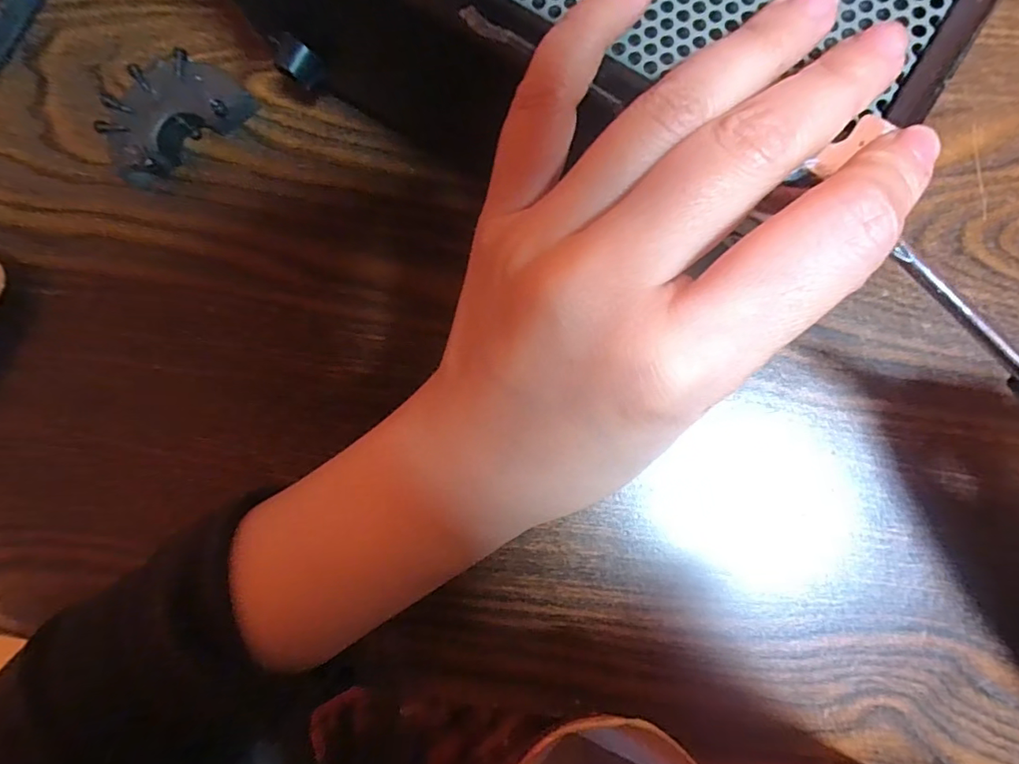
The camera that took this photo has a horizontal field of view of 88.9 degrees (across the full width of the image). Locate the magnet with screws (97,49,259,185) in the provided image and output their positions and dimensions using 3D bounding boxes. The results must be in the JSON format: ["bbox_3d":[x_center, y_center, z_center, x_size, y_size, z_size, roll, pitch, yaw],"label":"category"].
[{"bbox_3d":[-0.134,-0.107,0.208,0.059,0.016,0.033,-28,88,3],"label":"magnet with screws"}]

